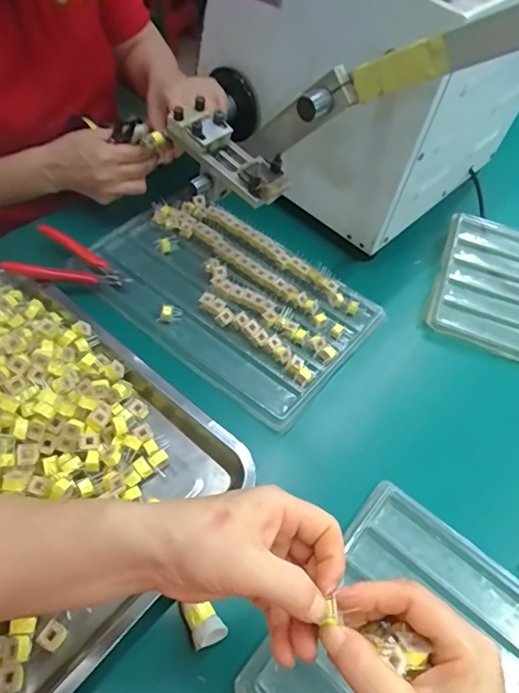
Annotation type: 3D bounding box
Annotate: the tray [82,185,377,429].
[{"bbox_3d":[-0.037,-0.067,0.583,0.322,0.036,0.218,36,58,20],"label":"tray"}]

